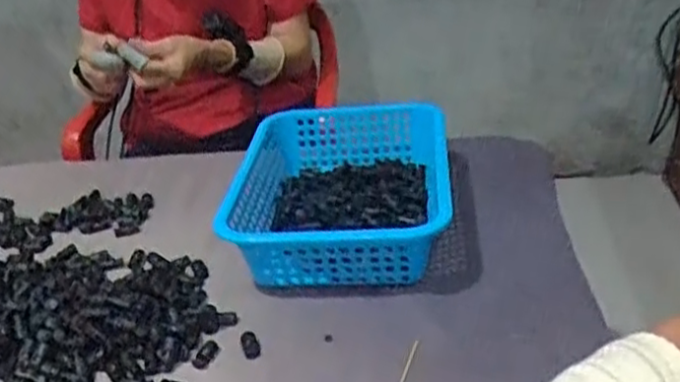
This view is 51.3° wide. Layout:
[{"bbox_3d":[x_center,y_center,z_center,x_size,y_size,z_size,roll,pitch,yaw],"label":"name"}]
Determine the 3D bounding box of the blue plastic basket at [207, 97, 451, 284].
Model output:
[{"bbox_3d":[0.003,-0.001,0.762,0.221,0.079,0.271,-2,29,7],"label":"blue plastic basket"}]

